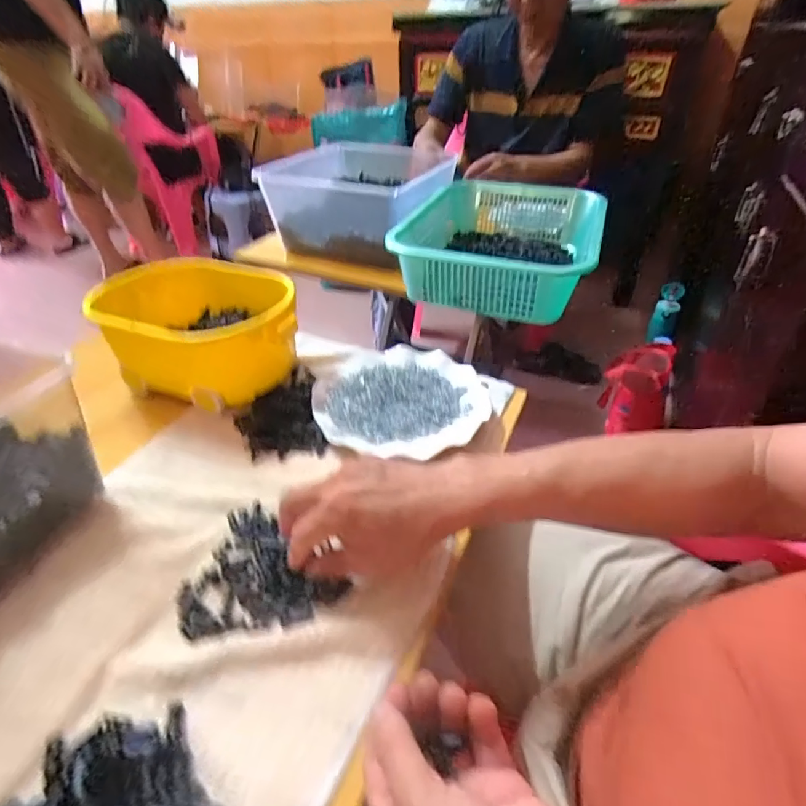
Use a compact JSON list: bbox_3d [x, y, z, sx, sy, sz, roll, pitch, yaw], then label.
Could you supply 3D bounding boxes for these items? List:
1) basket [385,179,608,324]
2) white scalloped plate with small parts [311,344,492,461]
[{"bbox_3d":[0.164,-0.273,0.817,0.316,0.116,0.393,10,42,19],"label":"basket"},{"bbox_3d":[-0.003,-0.006,0.526,0.184,0.021,0.171,-4,39,3],"label":"white scalloped plate with small parts"}]

